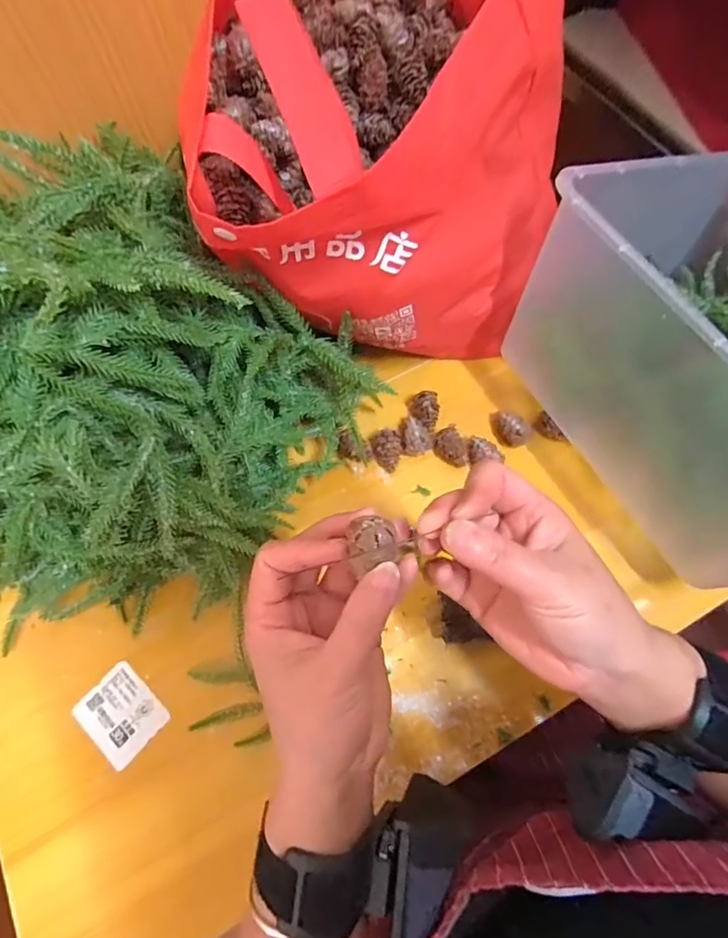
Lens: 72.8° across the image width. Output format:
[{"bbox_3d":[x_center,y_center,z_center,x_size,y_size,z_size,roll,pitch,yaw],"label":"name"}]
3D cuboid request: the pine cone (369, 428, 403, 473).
[{"bbox_3d":[0.022,-0.017,0.416,0.025,0.023,0.031,-22,70,-6],"label":"pine cone"}]

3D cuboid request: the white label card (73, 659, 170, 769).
[{"bbox_3d":[-0.176,0.178,0.360,0.058,0.004,0.049,39,72,17],"label":"white label card"}]

